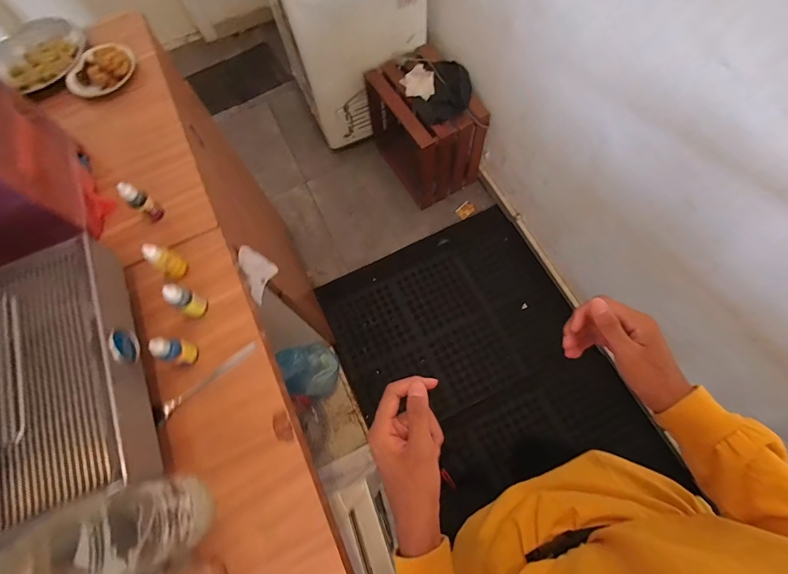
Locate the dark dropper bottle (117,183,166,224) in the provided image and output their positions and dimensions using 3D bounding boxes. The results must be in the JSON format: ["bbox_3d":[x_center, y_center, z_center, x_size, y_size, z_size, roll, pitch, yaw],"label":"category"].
[{"bbox_3d":[-0.404,-0.136,0.602,0.025,0.076,0.030,34,76,15],"label":"dark dropper bottle"}]

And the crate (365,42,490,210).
[{"bbox_3d":[0.132,-0.693,1.642,0.311,0.416,0.498,-31,71,-9],"label":"crate"}]

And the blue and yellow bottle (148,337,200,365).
[{"bbox_3d":[-0.303,0.088,0.521,0.025,0.084,0.029,15,72,9],"label":"blue and yellow bottle"}]

